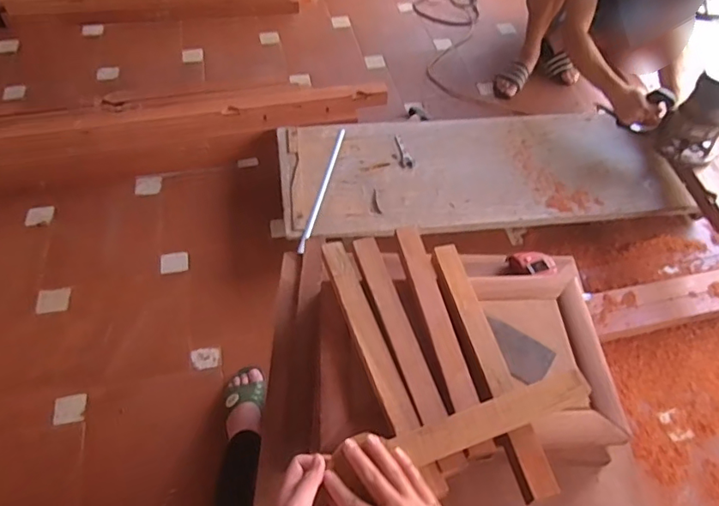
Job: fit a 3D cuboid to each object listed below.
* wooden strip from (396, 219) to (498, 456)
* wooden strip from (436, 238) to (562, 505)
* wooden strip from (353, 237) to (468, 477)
[{"bbox_3d":[0.102,0.094,0.676,0.033,0.018,0.323,-9,54,-9],"label":"wooden strip"},{"bbox_3d":[0.160,0.125,0.647,0.033,0.014,0.330,-10,54,-9],"label":"wooden strip"},{"bbox_3d":[0.055,0.108,0.661,0.032,0.011,0.325,-13,55,-12],"label":"wooden strip"}]

